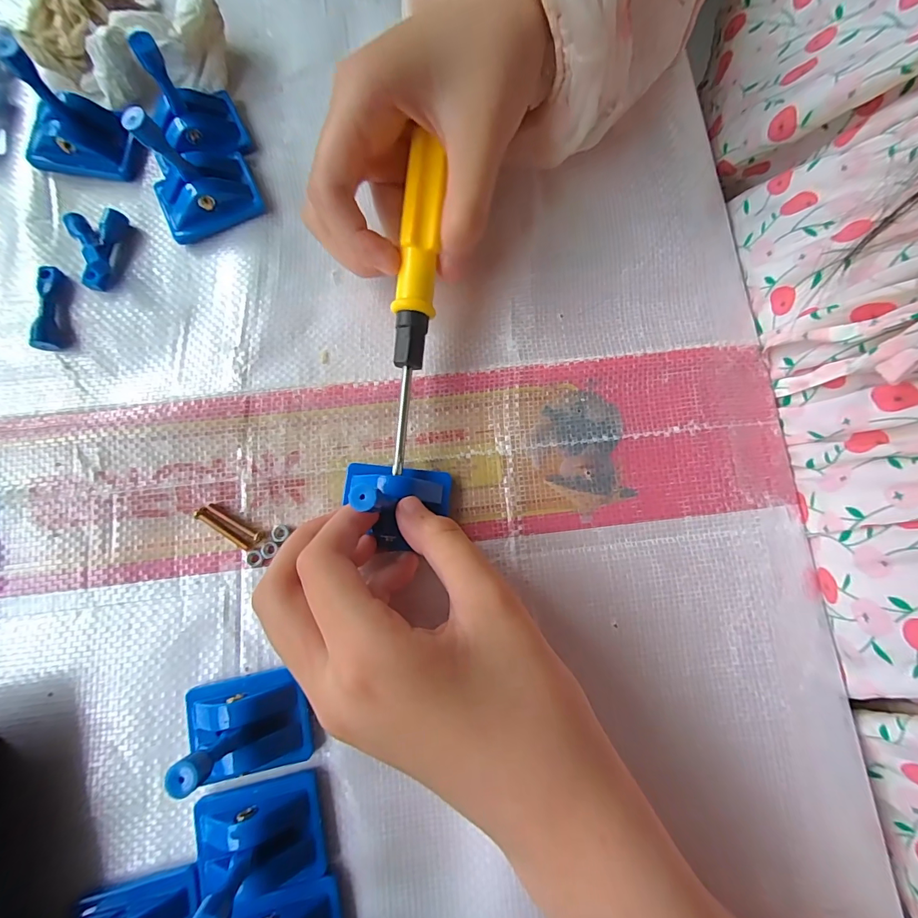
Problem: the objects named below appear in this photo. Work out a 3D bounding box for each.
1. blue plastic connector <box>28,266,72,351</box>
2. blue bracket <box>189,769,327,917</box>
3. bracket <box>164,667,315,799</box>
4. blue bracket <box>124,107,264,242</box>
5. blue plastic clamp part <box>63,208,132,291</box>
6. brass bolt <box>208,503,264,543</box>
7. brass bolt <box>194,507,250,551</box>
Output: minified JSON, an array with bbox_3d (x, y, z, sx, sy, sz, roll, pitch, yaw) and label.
[{"bbox_3d":[-0.180,-0.066,0.194,0.011,0.008,0.037,-2,80,-2],"label":"blue plastic connector"},{"bbox_3d":[-0.073,0.133,0.141,0.045,0.040,0.031,-7,80,-3],"label":"blue bracket"},{"bbox_3d":[-0.079,0.097,0.150,0.042,0.044,0.032,-10,80,-3],"label":"bracket"},{"bbox_3d":[-0.117,-0.126,0.188,0.044,0.046,0.031,-23,81,-5],"label":"blue bracket"},{"bbox_3d":[-0.168,-0.096,0.200,0.021,0.010,0.036,8,80,0],"label":"blue plastic clamp part"},{"bbox_3d":[-0.094,0.026,0.182,0.027,0.004,0.004,31,81,4],"label":"brass bolt"},{"bbox_3d":[-0.098,0.030,0.182,0.026,0.004,0.005,36,81,5],"label":"brass bolt"}]

